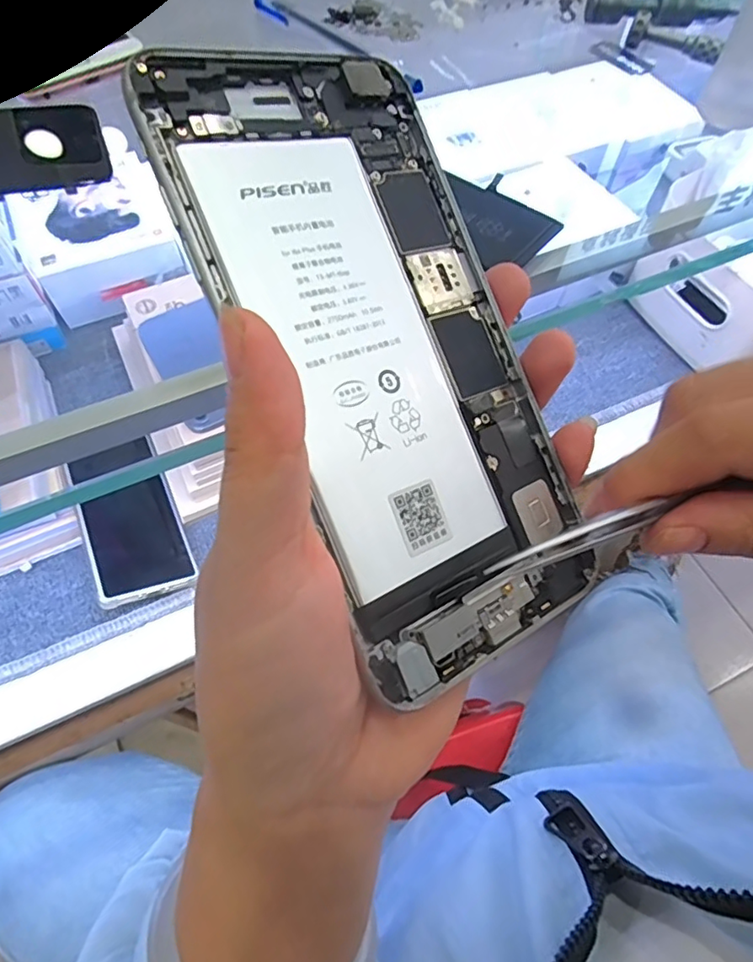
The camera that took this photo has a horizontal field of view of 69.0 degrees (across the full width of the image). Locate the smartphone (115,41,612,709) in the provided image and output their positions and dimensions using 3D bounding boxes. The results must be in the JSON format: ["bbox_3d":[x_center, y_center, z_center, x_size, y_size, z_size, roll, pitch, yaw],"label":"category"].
[{"bbox_3d":[0.004,-0.033,0.138,0.075,0.004,0.157,-24,92,-28],"label":"smartphone"}]

